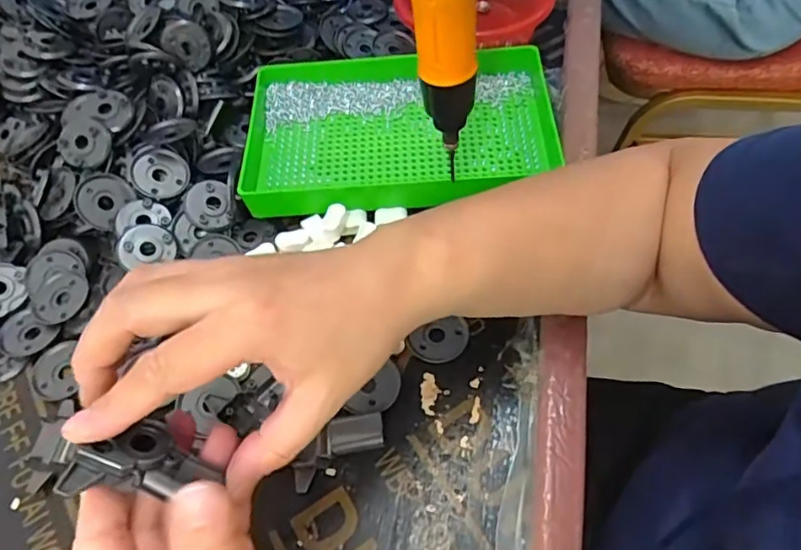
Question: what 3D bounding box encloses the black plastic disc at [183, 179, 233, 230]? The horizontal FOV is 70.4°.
[{"bbox_3d":[-0.151,-0.055,0.443,0.035,0.006,0.039,-12,84,-12],"label":"black plastic disc"}]

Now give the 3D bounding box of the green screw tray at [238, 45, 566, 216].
[{"bbox_3d":[-0.001,-0.123,0.474,0.254,0.032,0.154,-6,57,1],"label":"green screw tray"}]

